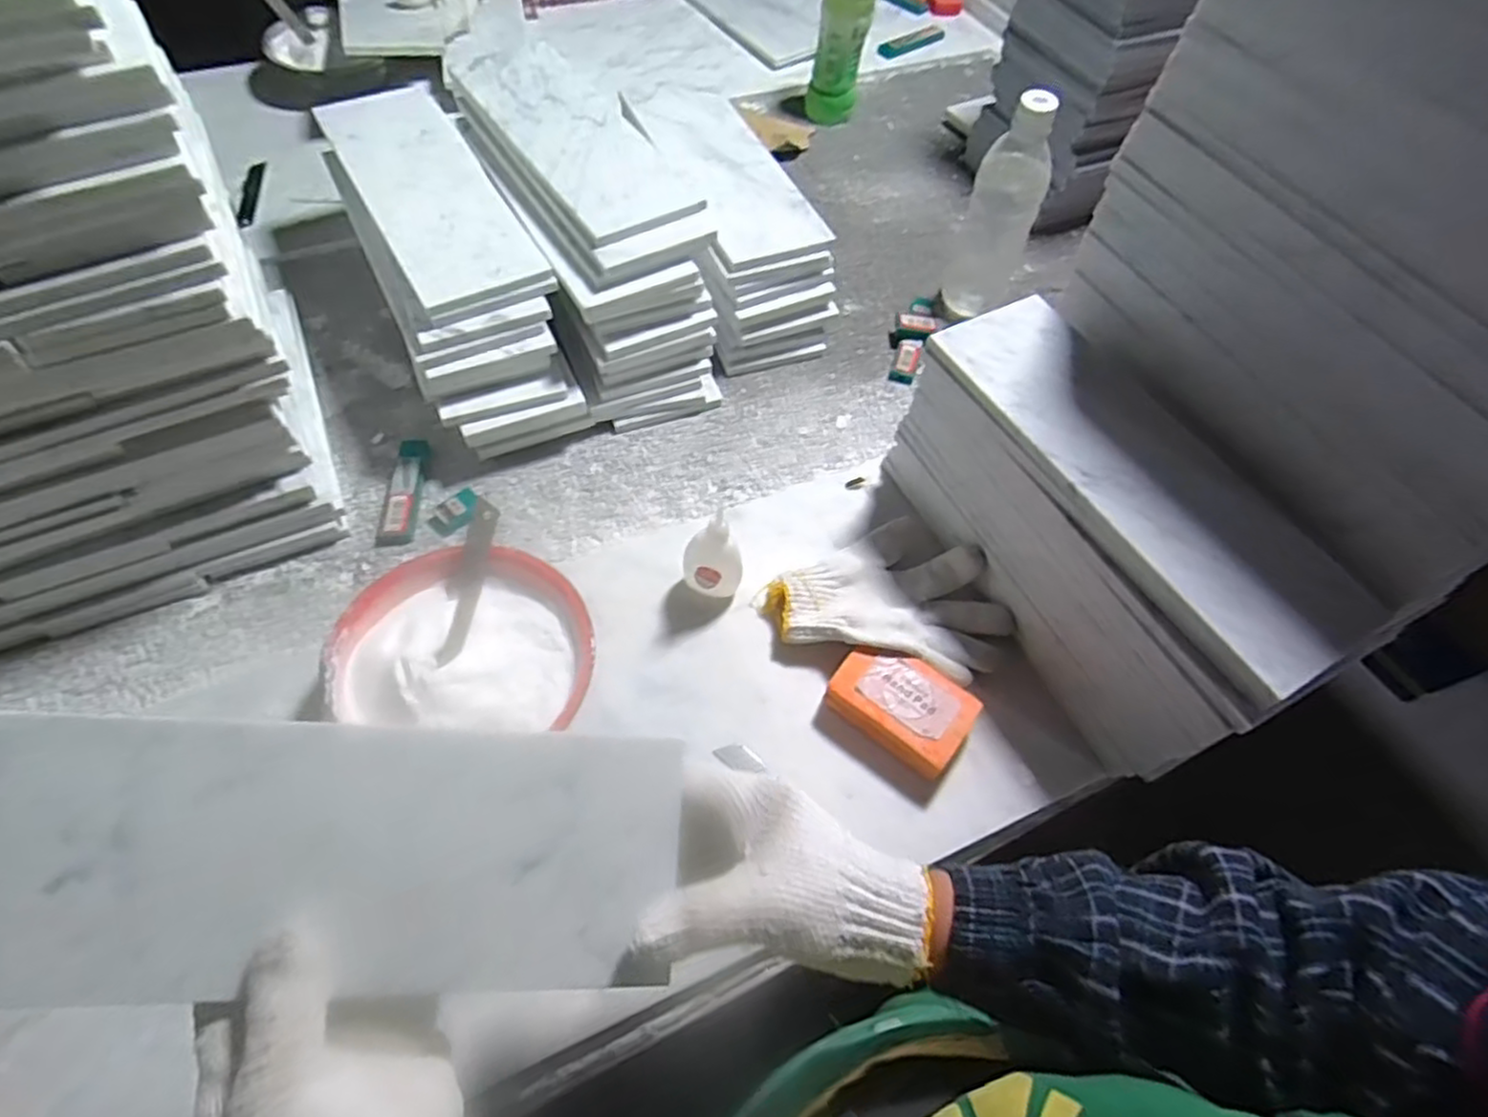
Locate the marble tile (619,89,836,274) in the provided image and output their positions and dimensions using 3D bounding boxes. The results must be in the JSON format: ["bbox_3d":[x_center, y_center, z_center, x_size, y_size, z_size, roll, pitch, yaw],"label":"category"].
[{"bbox_3d":[-0.023,-0.386,0.723,0.109,0.013,0.290,-19,62,-12],"label":"marble tile"}]

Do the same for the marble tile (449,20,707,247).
[{"bbox_3d":[-0.161,-0.393,0.661,0.113,0.010,0.347,-27,64,-16],"label":"marble tile"}]

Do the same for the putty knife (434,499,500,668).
[{"bbox_3d":[-0.188,0.016,0.499,0.025,0.034,0.110,8,59,3],"label":"putty knife"}]

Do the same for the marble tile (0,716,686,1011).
[{"bbox_3d":[-0.176,0.117,0.289,0.297,0.006,0.098,5,76,-12],"label":"marble tile"}]

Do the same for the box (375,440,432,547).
[{"bbox_3d":[-0.281,-0.059,0.612,0.028,0.013,0.103,-1,59,-2],"label":"box"}]

